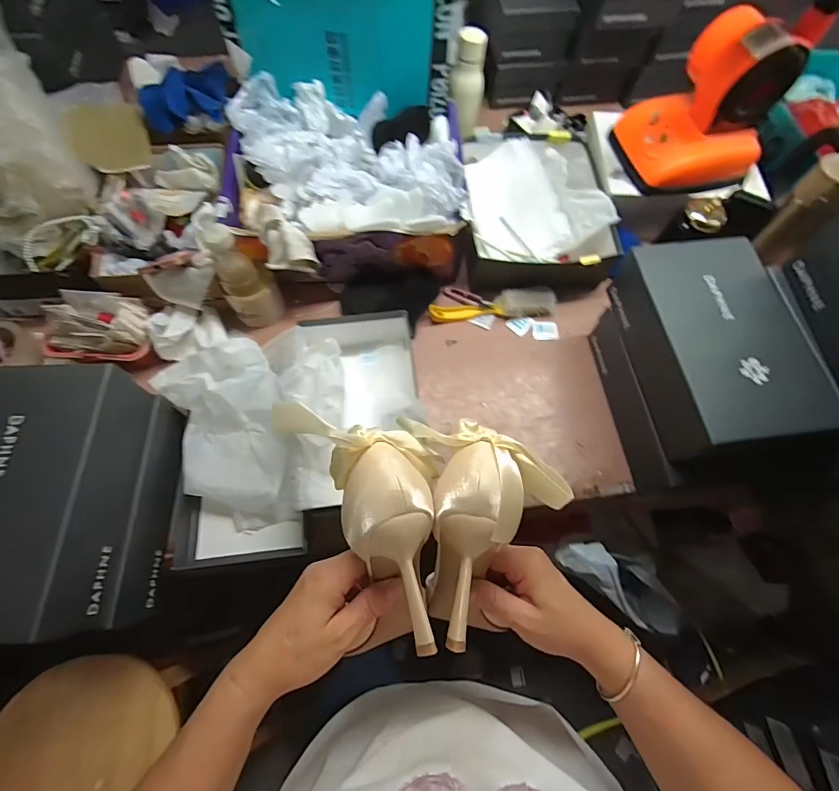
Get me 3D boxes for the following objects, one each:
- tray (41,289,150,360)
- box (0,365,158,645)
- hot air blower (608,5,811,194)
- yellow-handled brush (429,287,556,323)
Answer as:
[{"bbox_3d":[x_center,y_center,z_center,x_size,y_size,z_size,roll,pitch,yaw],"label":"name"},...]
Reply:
[{"bbox_3d":[-0.520,-0.108,0.678,0.167,0.074,0.097,3,68,0],"label":"tray"},{"bbox_3d":[-0.458,0.119,0.485,0.188,0.101,0.292,-4,68,-3],"label":"box"},{"bbox_3d":[0.476,-0.482,0.698,0.197,0.206,0.181,-12,69,-7],"label":"hot air blower"},{"bbox_3d":[0.134,-0.170,0.760,0.230,0.050,0.052,-1,68,-2],"label":"yellow-handled brush"}]

